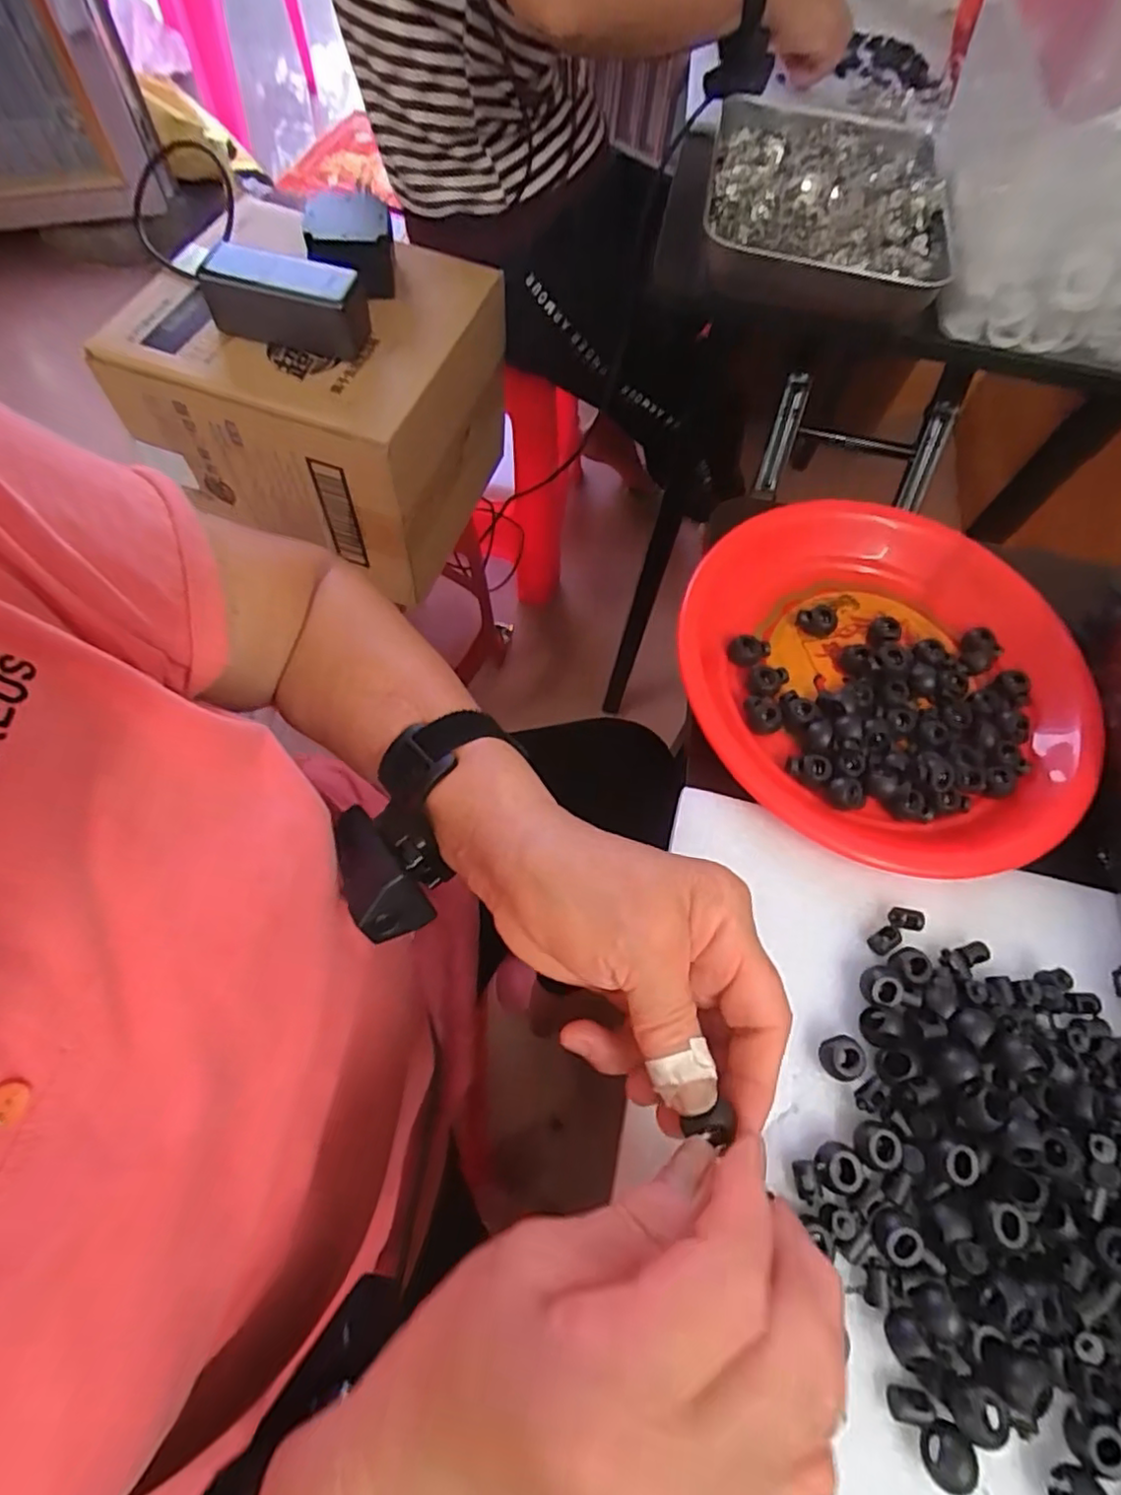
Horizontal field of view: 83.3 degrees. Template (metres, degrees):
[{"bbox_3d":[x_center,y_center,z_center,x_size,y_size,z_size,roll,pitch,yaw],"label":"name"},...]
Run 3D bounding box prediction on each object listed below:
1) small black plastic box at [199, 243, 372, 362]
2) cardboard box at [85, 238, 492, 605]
[{"bbox_3d":[-0.244,-0.398,0.562,0.135,0.050,0.058,13,65,1],"label":"small black plastic box"},{"bbox_3d":[-0.242,-0.370,0.689,0.292,0.217,0.287,20,66,5],"label":"cardboard box"}]

